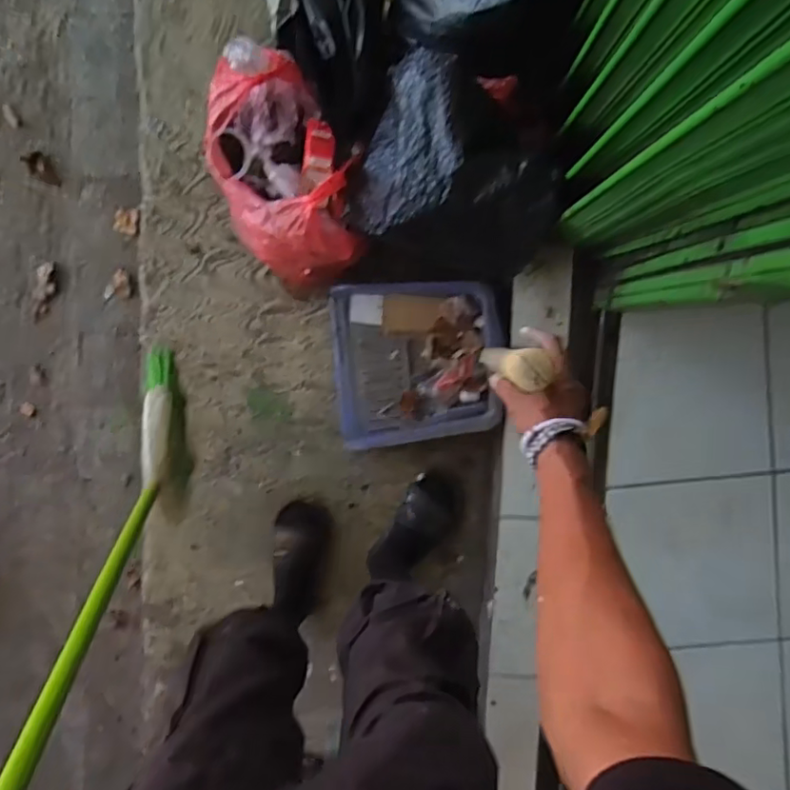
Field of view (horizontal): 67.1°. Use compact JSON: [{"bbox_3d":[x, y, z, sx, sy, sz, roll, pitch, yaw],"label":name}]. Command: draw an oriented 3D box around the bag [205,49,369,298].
[{"bbox_3d":[-0.174,-0.349,0.986,0.205,0.287,0.315,-18,96,5],"label":"bag"}]

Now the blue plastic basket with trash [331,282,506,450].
[{"bbox_3d":[0.040,-0.052,1.107,0.314,0.069,0.305,-4,97,3],"label":"blue plastic basket with trash"}]

